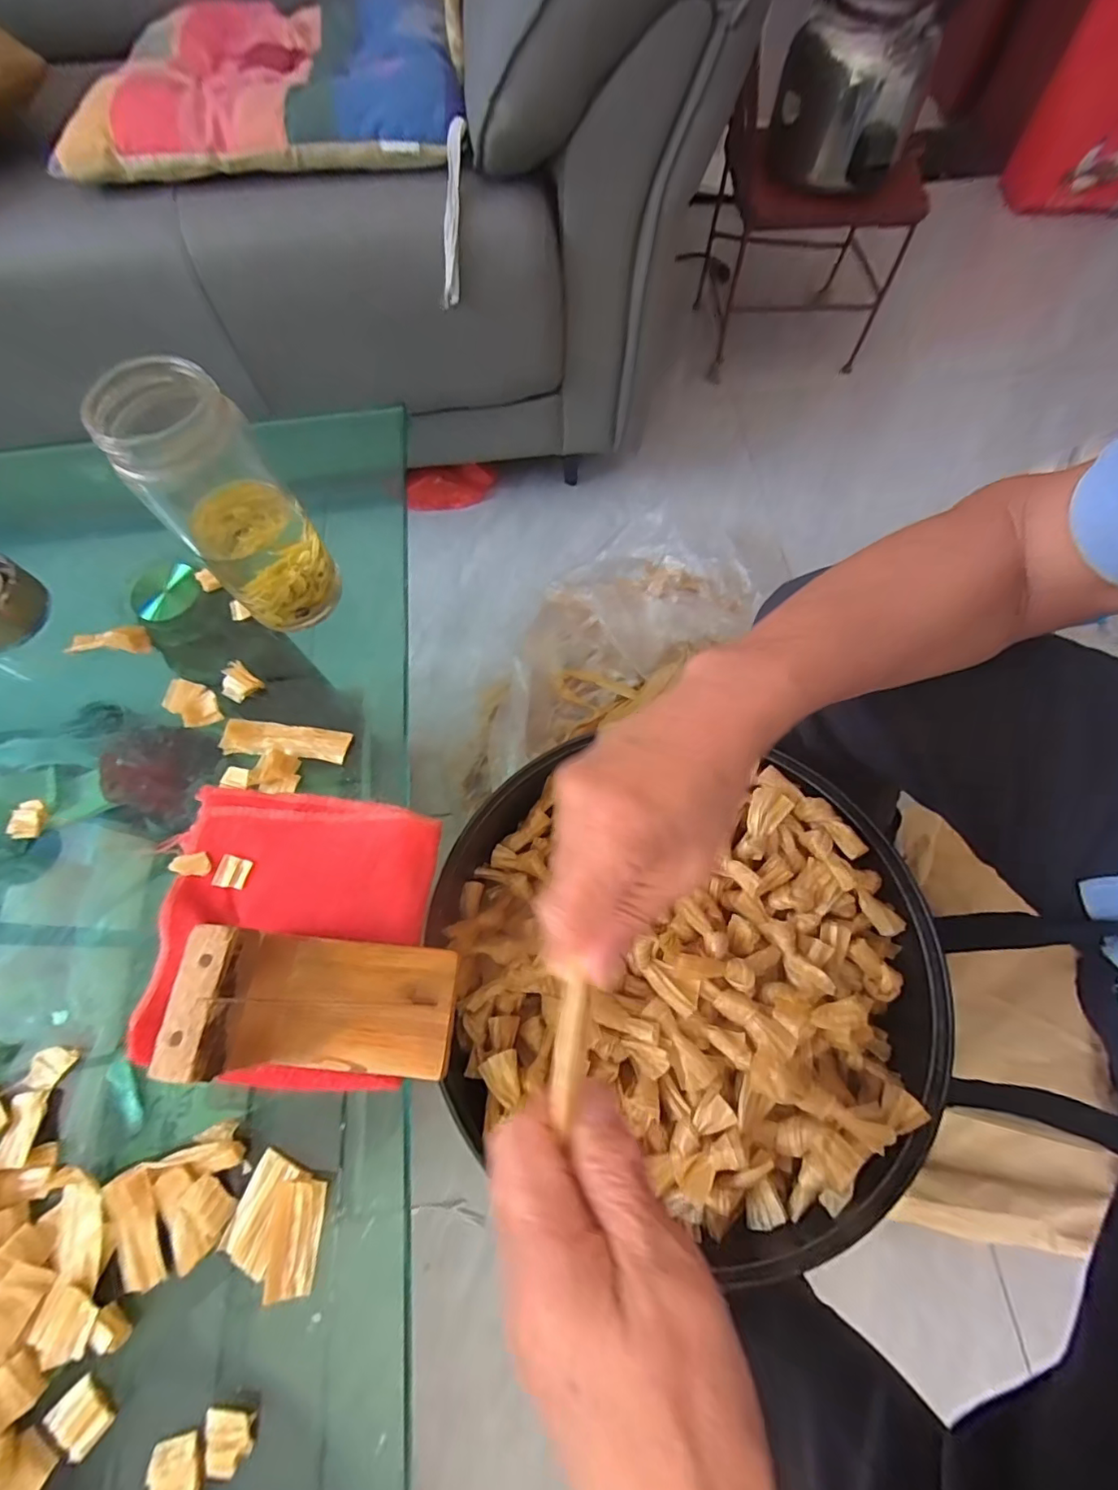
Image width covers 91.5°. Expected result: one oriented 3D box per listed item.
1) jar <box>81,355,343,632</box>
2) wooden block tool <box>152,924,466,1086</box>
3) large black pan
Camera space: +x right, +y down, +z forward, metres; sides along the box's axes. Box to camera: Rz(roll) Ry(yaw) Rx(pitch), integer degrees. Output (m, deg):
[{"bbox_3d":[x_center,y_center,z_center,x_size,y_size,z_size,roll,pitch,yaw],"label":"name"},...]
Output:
[{"bbox_3d":[-0.193,-0.140,0.325,0.068,0.152,0.068,-1,68,1],"label":"jar"},{"bbox_3d":[-0.108,0.123,0.257,0.105,0.073,0.064,5,68,3],"label":"wooden block tool"},{"bbox_3d":[0.075,0.151,0.360,0.319,0.071,0.279,3,68,3],"label":"large black pan"}]

